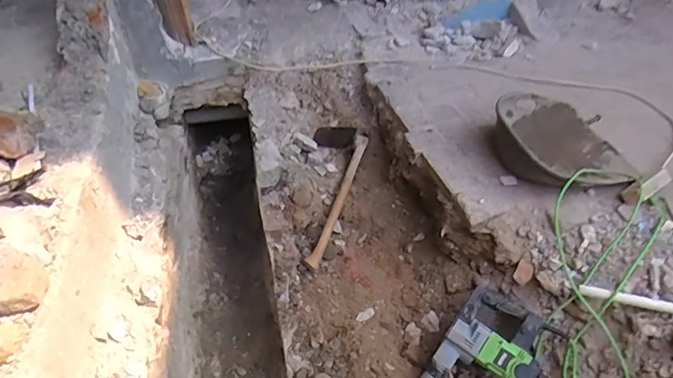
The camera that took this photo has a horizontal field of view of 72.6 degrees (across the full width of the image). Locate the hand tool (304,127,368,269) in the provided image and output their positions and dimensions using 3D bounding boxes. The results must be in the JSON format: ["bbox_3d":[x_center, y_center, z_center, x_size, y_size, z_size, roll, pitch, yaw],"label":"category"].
[{"bbox_3d":[-0.039,0.012,1.621,0.187,0.109,0.578,10,62,12],"label":"hand tool"}]

